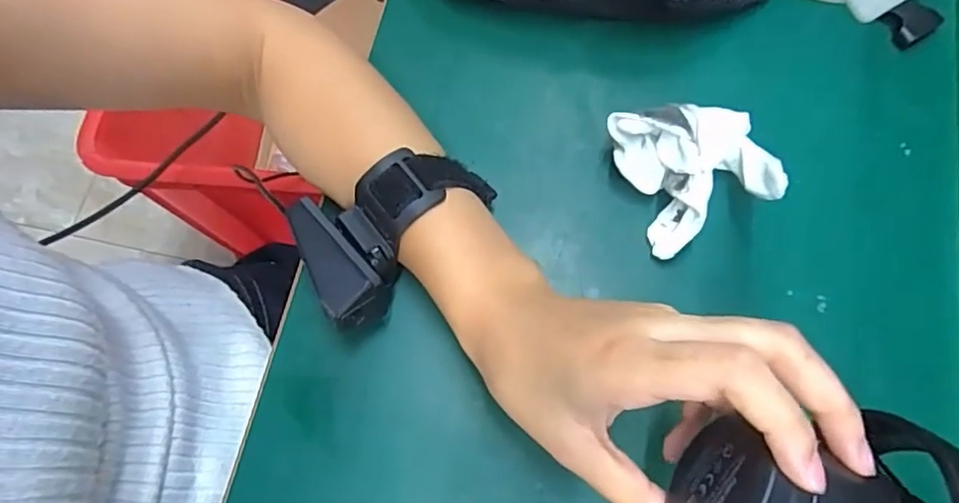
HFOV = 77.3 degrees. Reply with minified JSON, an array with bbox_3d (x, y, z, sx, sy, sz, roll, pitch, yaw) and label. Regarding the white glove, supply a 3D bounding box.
[{"bbox_3d":[0.112,-0.044,0.317,0.065,0.047,0.073,-19,73,-2],"label":"white glove"}]

